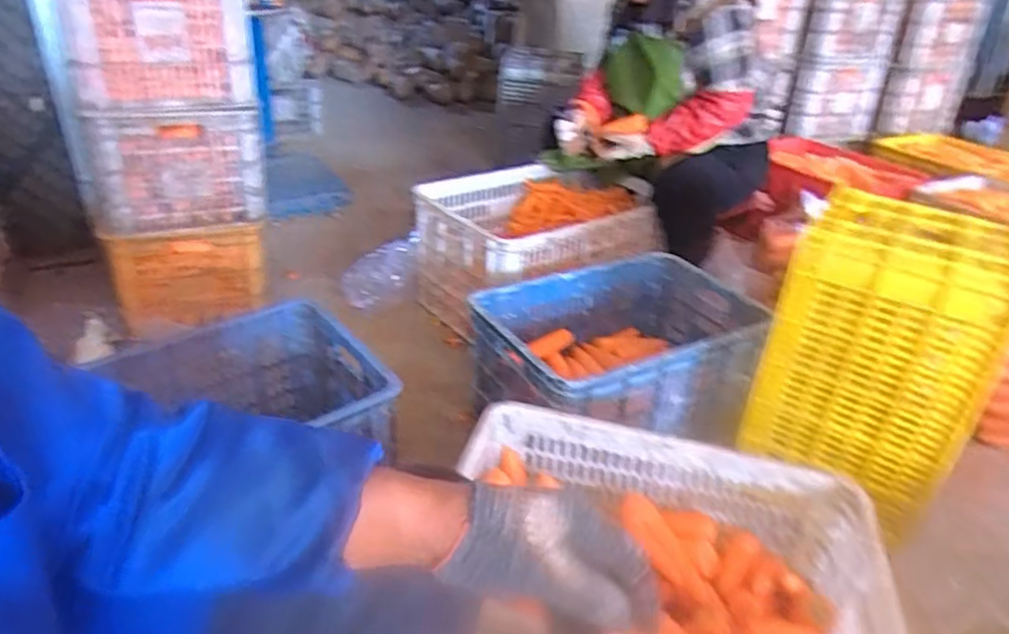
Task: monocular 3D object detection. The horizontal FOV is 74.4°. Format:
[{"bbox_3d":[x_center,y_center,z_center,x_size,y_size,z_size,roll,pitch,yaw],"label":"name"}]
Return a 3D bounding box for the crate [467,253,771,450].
[{"bbox_3d":[0.249,0.063,1.371,0.588,0.216,0.386,-19,36,-32],"label":"crate"}]

